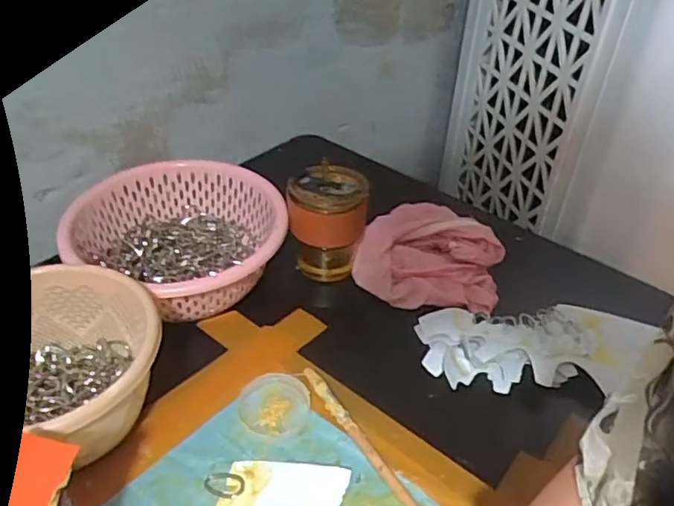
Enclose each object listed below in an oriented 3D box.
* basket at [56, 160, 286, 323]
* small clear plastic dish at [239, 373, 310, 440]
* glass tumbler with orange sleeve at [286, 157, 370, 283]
[{"bbox_3d":[-0.164,-0.014,0.638,0.210,0.077,0.201,2,40,-2],"label":"basket"},{"bbox_3d":[-0.057,0.137,0.533,0.061,0.011,0.061,2,40,-2],"label":"small clear plastic dish"},{"bbox_3d":[-0.013,-0.030,0.660,0.081,0.116,0.075,4,42,-4],"label":"glass tumbler with orange sleeve"}]

